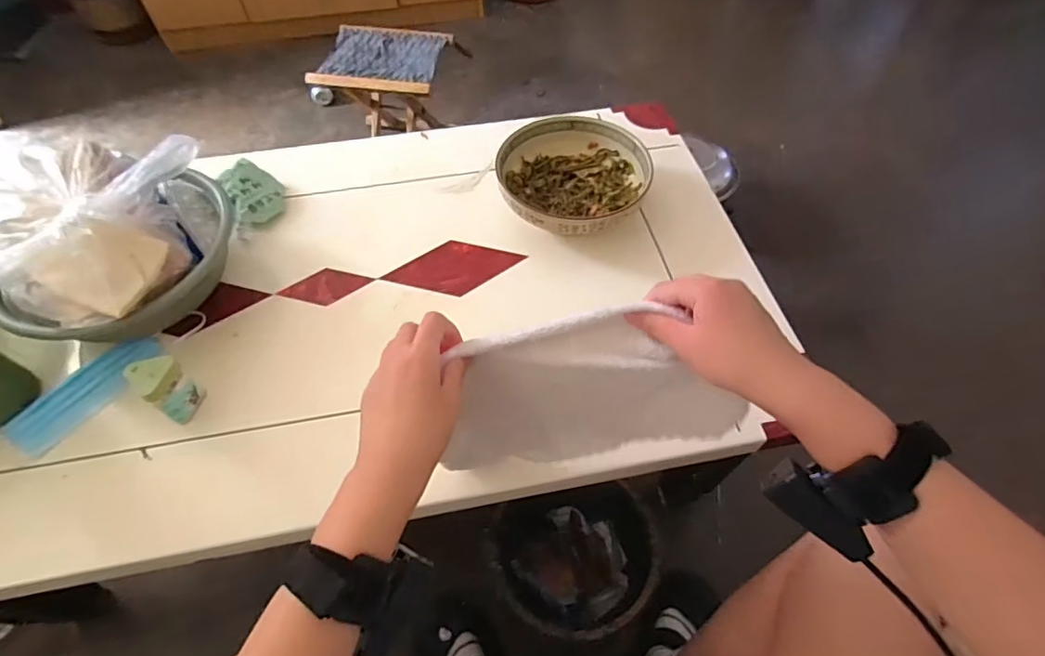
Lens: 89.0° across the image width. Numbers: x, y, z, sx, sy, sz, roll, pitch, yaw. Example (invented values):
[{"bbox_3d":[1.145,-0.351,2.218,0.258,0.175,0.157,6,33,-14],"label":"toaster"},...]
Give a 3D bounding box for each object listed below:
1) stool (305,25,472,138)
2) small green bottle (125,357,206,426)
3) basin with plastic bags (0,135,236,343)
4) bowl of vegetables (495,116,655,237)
[{"bbox_3d":[-0.337,-0.579,1.396,0.275,0.291,0.244,8,57,5],"label":"stool"},{"bbox_3d":[-0.401,0.067,0.601,0.047,0.075,0.047,27,60,17],"label":"small green bottle"},{"bbox_3d":[-0.494,-0.099,0.644,0.232,0.160,0.239,0,56,0],"label":"basin with plastic bags"},{"bbox_3d":[0.075,-0.209,0.785,0.213,0.083,0.207,0,56,0],"label":"bowl of vegetables"}]

